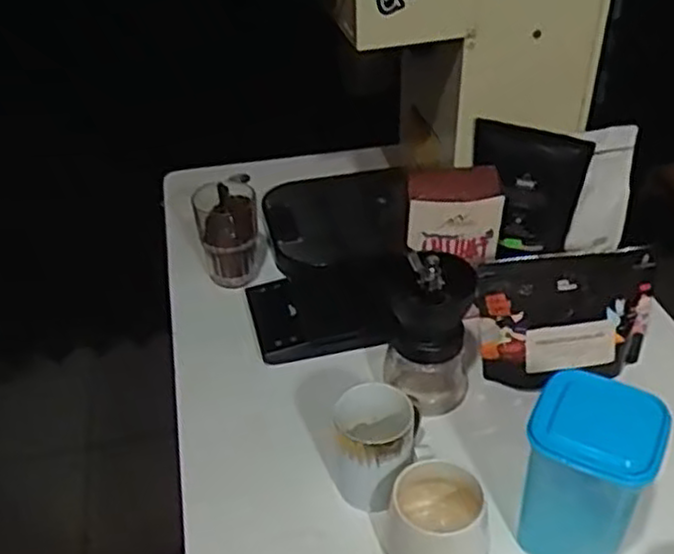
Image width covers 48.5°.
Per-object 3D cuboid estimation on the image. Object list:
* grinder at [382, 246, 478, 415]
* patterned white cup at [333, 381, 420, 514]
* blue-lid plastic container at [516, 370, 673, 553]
[{"bbox_3d":[0.095,0.061,0.769,0.083,0.174,0.082,5,38,8],"label":"grinder"},{"bbox_3d":[0.034,0.163,0.699,0.075,0.111,0.078,-1,37,1],"label":"patterned white cup"},{"bbox_3d":[0.209,0.173,0.629,0.093,0.157,0.081,19,42,25],"label":"blue-lid plastic container"}]

